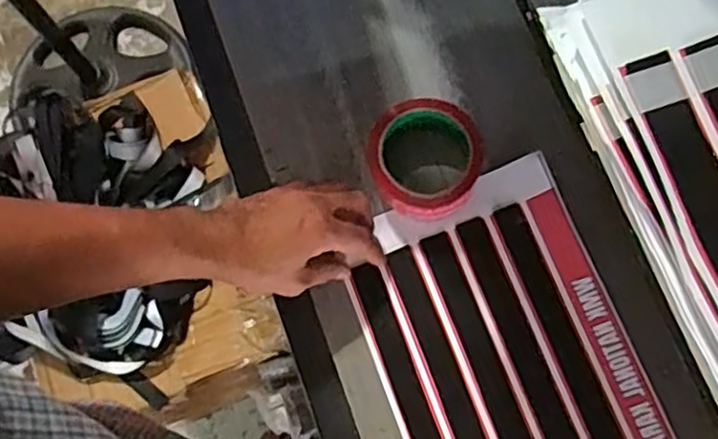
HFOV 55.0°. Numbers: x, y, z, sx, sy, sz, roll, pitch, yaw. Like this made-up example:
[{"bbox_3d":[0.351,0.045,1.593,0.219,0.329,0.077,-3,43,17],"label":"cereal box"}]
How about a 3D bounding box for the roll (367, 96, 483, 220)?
[{"bbox_3d":[0.057,-0.055,0.614,0.095,0.055,0.099,0,76,1],"label":"roll"}]

